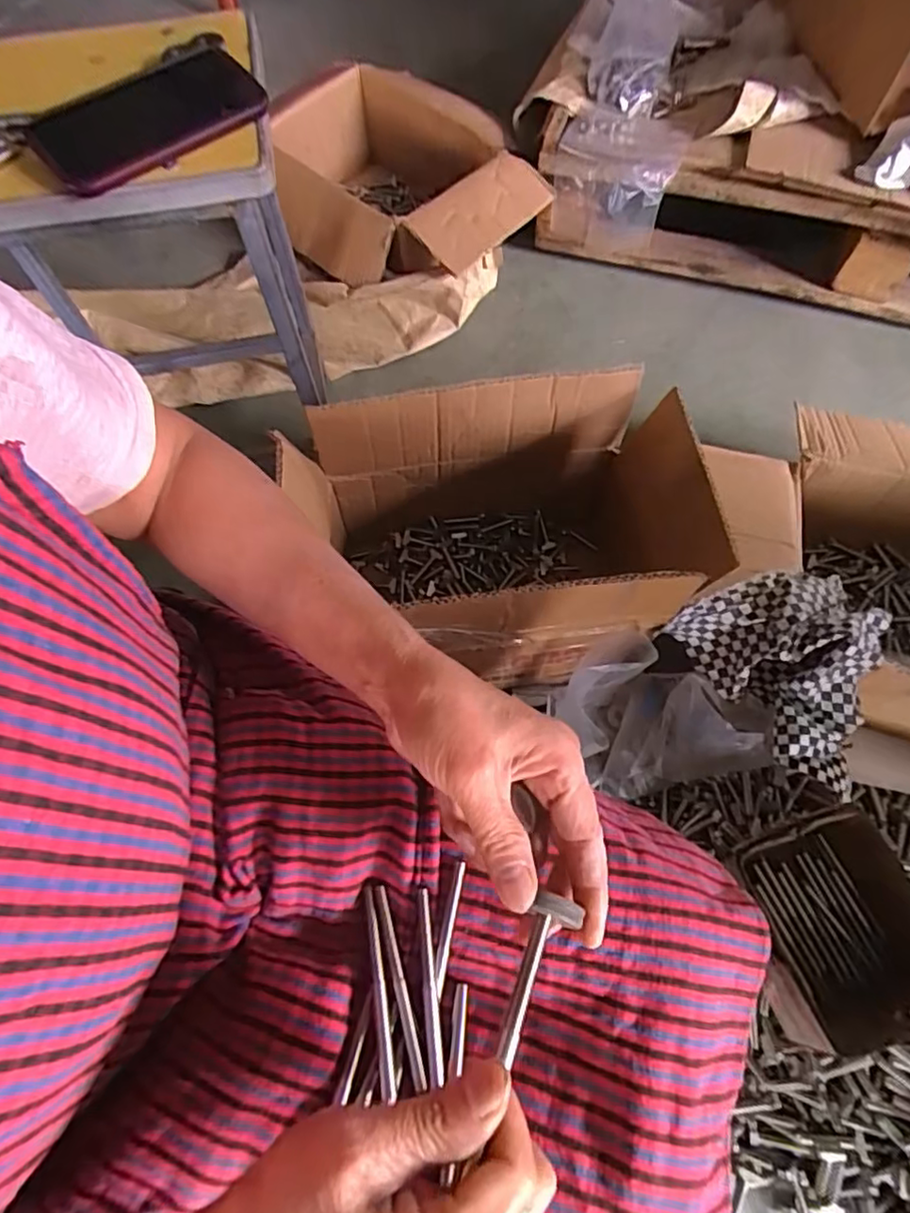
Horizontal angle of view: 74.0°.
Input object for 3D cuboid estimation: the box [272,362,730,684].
[{"bbox_3d":[0.046,-0.056,0.651,0.375,0.254,0.261,-8,66,-6],"label":"box"}]

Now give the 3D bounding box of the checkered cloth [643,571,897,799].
[{"bbox_3d":[0.323,0.049,0.586,0.211,0.105,0.178,37,71,17],"label":"checkered cloth"}]

